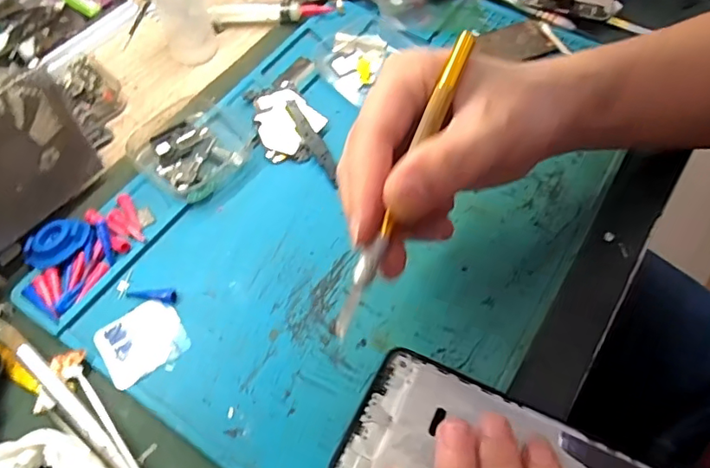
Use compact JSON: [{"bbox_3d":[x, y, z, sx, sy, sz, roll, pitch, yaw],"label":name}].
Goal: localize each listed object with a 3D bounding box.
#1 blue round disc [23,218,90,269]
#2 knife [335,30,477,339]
[{"bbox_3d":[-0.168,0.004,0.301,0.027,0.005,0.035,41,66,20],"label":"blue round disc"},{"bbox_3d":[0.021,-0.024,0.206,0.007,0.008,0.134,21,75,11],"label":"knife"}]

